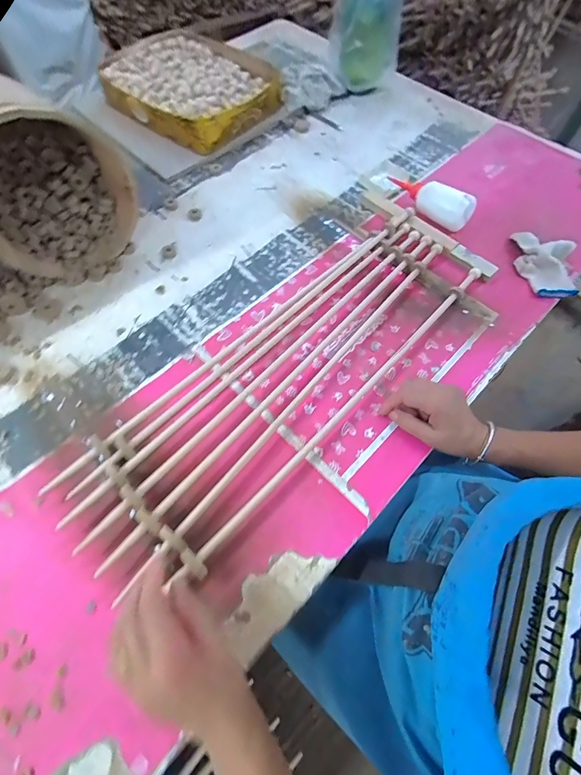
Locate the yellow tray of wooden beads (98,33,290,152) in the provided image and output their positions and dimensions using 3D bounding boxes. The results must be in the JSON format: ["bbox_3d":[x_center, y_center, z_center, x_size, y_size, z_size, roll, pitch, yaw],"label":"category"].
[{"bbox_3d":[-0.229,-0.692,0.833,0.368,0.067,0.305,33,67,14],"label":"yellow tray of wooden beads"}]

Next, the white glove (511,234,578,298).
[{"bbox_3d":[0.443,-0.222,0.616,0.086,0.042,0.137,7,62,2],"label":"white glove"}]

